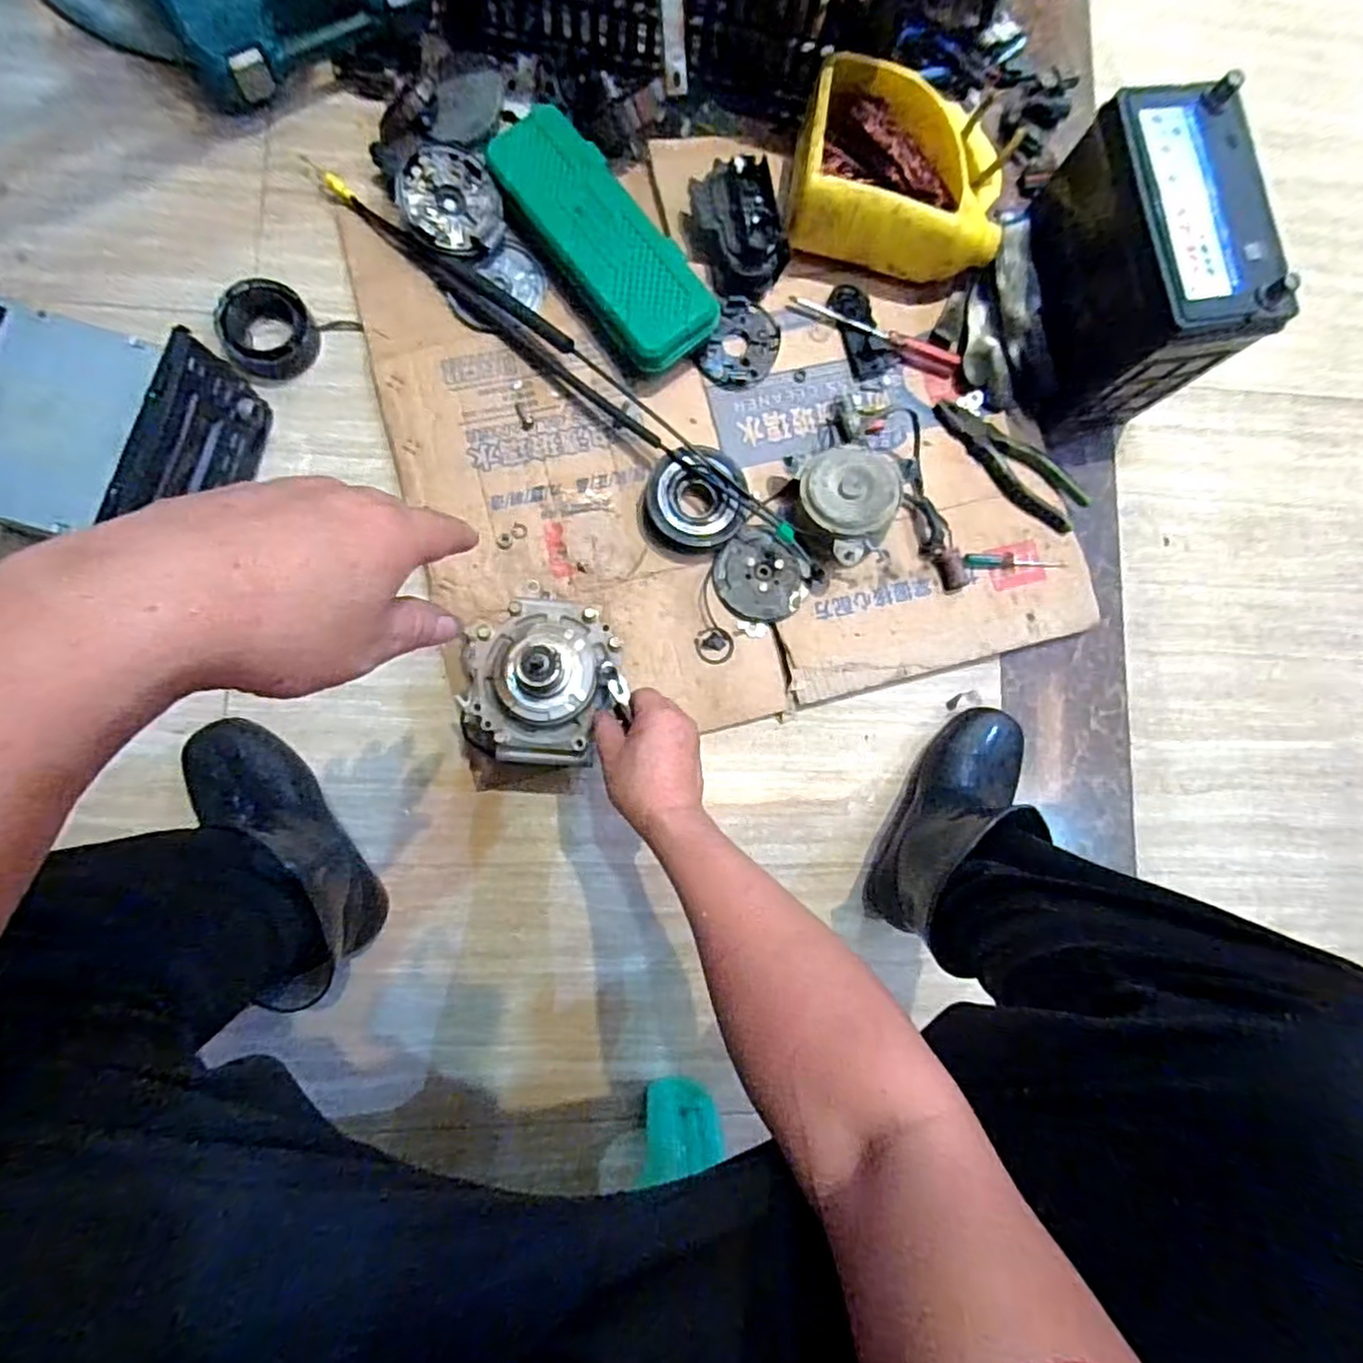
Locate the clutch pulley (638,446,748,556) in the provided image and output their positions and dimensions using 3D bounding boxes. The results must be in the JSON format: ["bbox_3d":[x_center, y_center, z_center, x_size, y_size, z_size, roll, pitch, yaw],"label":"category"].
[{"bbox_3d":[0.012,-0.186,0.702,0.108,0.041,0.104,-5,86,-7],"label":"clutch pulley"}]

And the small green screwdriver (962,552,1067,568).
[{"bbox_3d":[0.363,-0.134,0.746,0.118,0.011,0.019,-2,83,-5],"label":"small green screwdriver"}]

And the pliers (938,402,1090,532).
[{"bbox_3d":[0.362,-0.241,0.755,0.195,0.010,0.064,37,82,-2],"label":"pliers"}]

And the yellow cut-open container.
[{"bbox_3d":[0.232,-0.535,0.721,0.219,0.085,0.191,10,84,-6],"label":"yellow cut-open container"}]

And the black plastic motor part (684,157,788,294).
[{"bbox_3d":[0.058,-0.480,0.716,0.082,0.062,0.124,-21,88,-8],"label":"black plastic motor part"}]

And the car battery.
[{"bbox_3d":[0.457,-0.418,0.694,0.115,0.198,0.240,-12,86,-7],"label":"car battery"}]

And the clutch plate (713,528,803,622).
[{"bbox_3d":[0.080,-0.113,0.714,0.090,0.013,0.090,1,85,-6],"label":"clutch plate"}]

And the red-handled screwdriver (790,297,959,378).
[{"bbox_3d":[0.217,-0.385,0.752,0.198,0.020,0.021,22,83,-4],"label":"red-handled screwdriver"}]

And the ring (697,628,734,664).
[{"bbox_3d":[0.035,-0.037,0.709,0.039,0.004,0.038,1,82,-5],"label":"ring"}]

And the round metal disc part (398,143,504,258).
[{"bbox_3d":[-0.237,-0.494,0.696,0.094,0.012,0.102,-2,97,-15],"label":"round metal disc part"}]

